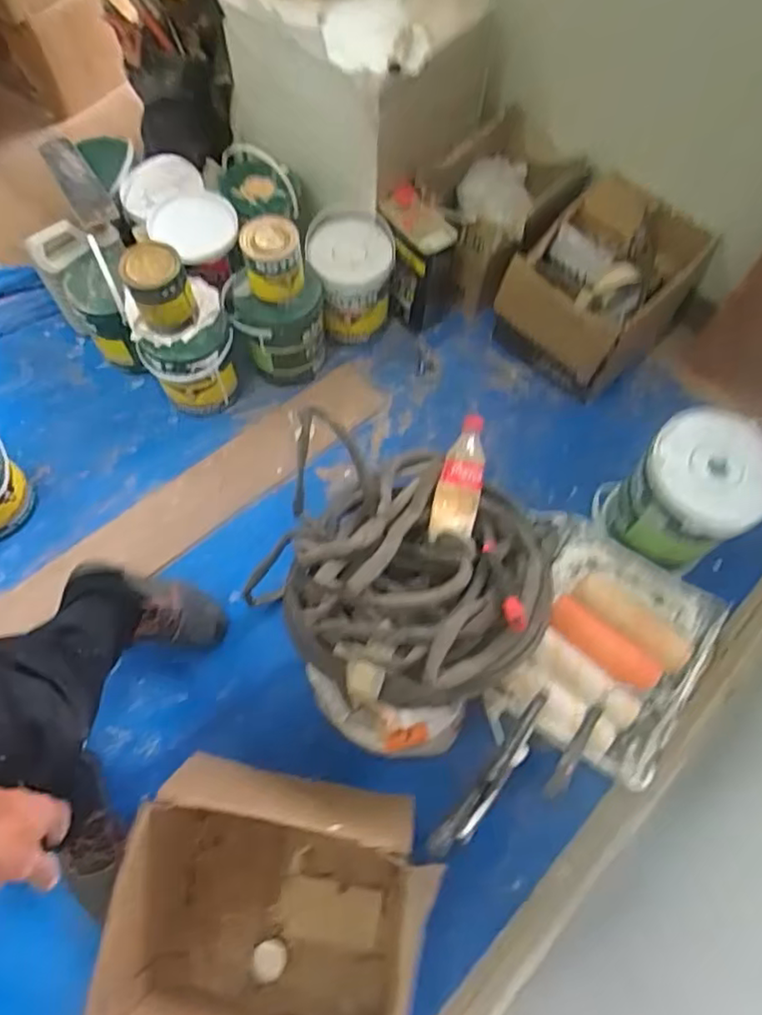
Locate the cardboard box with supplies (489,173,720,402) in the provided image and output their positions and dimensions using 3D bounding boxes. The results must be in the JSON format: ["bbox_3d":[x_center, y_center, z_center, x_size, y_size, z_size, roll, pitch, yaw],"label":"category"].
[{"bbox_3d":[0.466,-0.475,1.386,0.314,0.218,0.401,40,71,15],"label":"cardboard box with supplies"}]

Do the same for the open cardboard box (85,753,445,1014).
[{"bbox_3d":[-0.142,0.573,0.909,0.344,0.283,0.353,13,68,5],"label":"open cardboard box"}]

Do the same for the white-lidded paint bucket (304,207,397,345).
[{"bbox_3d":[-0.058,-0.497,1.387,0.176,0.190,0.190,0,66,-1],"label":"white-lidded paint bucket"}]

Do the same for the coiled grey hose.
[{"bbox_3d":[0.026,0.081,0.895,0.399,0.159,0.360,18,68,7],"label":"coiled grey hose"}]

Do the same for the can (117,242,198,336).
[{"bbox_3d":[-0.398,-0.391,1.166,0.101,0.140,0.104,0,66,-1],"label":"can"}]

